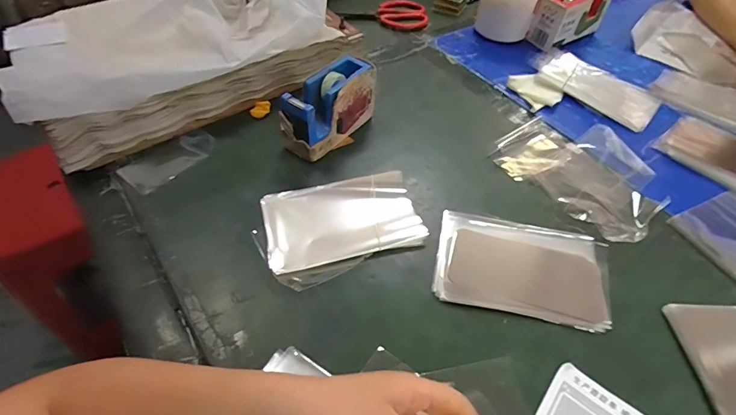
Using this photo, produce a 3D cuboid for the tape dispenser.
[{"bbox_3d":[-0.050,-0.132,0.544,0.054,0.080,0.137,36,58,25],"label":"tape dispenser"}]

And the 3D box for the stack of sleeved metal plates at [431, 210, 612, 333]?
[{"bbox_3d":[0.166,0.060,0.446,0.179,0.007,0.119,11,51,7],"label":"stack of sleeved metal plates"}]

